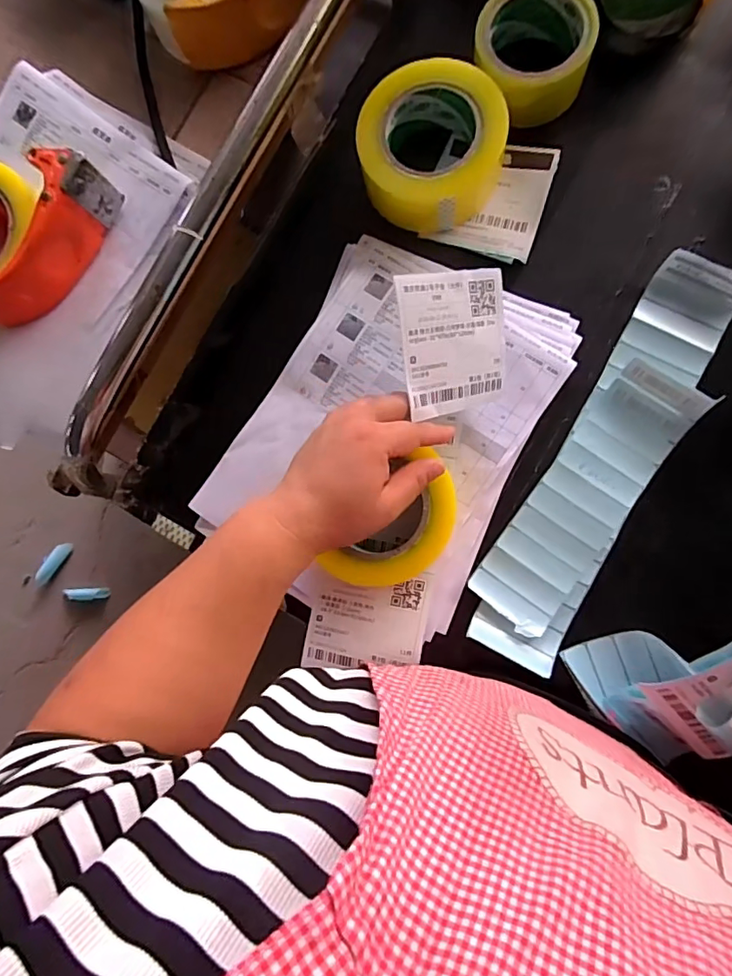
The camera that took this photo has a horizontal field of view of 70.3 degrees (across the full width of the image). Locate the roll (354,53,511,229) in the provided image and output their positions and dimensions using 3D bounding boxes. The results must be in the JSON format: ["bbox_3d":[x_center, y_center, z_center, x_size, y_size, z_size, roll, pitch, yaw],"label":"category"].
[{"bbox_3d":[0.056,-0.290,0.449,0.121,0.056,0.111,0,86,5],"label":"roll"}]

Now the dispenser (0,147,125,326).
[{"bbox_3d":[-0.308,-0.224,0.448,0.127,0.074,0.160,34,90,6],"label":"dispenser"}]

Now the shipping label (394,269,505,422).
[{"bbox_3d":[0.067,-0.108,0.387,0.097,0.006,0.099,-18,110,-27],"label":"shipping label"}]

